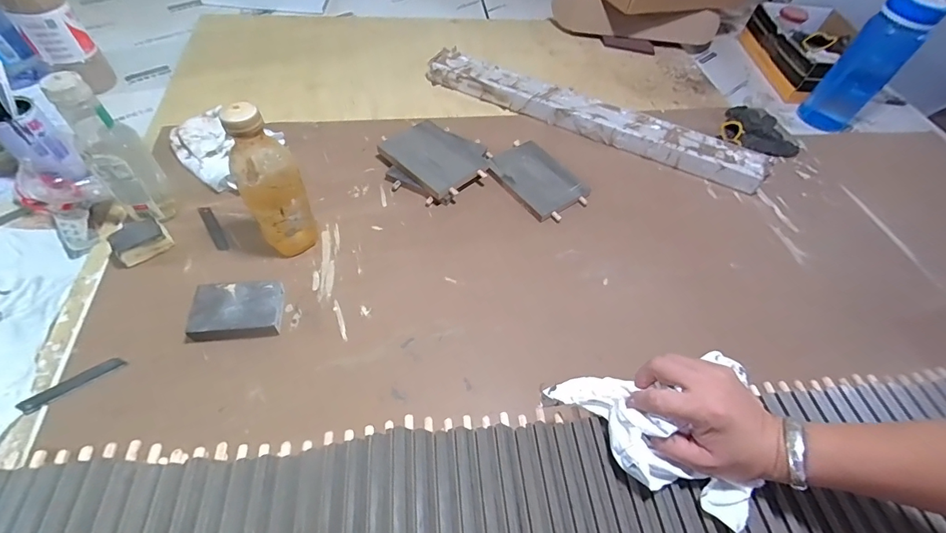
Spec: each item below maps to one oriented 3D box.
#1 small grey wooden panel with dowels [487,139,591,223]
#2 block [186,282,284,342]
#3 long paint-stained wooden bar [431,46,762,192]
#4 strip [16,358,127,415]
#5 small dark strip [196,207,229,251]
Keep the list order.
[{"bbox_3d":[0.108,-0.149,0.711,0.113,0.025,0.165,-32,63,-25],"label":"small grey wooden panel with dowels"},{"bbox_3d":[-0.291,0.055,0.518,0.099,0.029,0.069,-4,54,-8],"label":"block"},{"bbox_3d":[0.226,-0.297,0.821,0.675,0.040,0.091,23,55,11],"label":"long paint-stained wooden bar"},{"bbox_3d":[-0.445,0.130,0.465,0.097,0.004,0.017,-32,63,-25],"label":"strip"},{"bbox_3d":[-0.381,-0.057,0.612,0.017,0.004,0.098,-29,62,-24],"label":"small dark strip"}]

